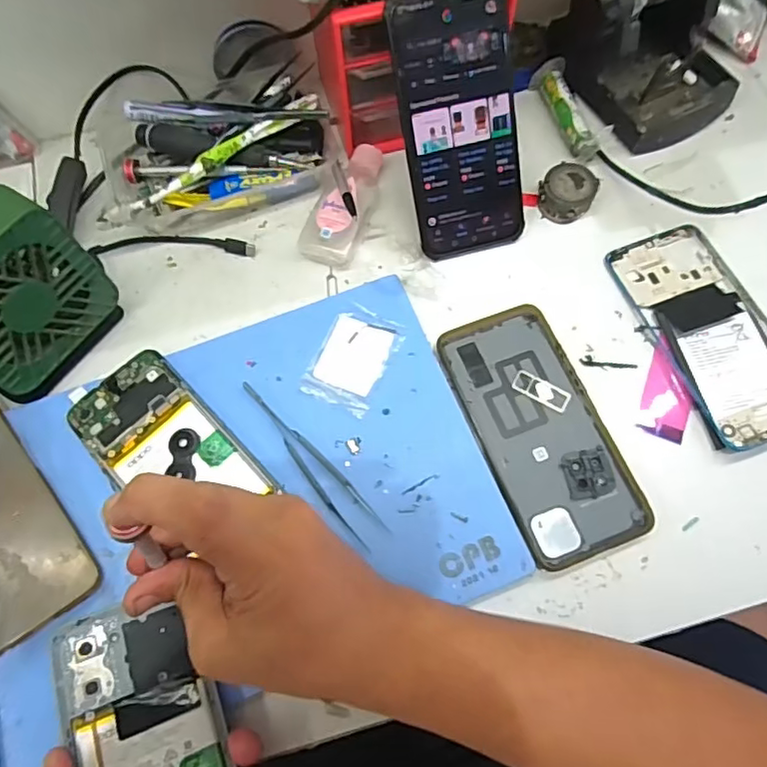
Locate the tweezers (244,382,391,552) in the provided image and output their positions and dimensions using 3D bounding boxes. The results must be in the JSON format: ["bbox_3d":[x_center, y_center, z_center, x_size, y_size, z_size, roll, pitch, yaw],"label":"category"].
[{"bbox_3d":[-0.048,0.047,0.362,0.020,0.004,0.131,-39,73,-14],"label":"tweezers"}]

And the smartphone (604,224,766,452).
[{"bbox_3d":[0.223,-0.037,0.395,0.074,0.012,0.162,-18,69,-7],"label":"smartphone"}]

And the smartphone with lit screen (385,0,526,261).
[{"bbox_3d":[0.052,-0.170,0.389,0.076,0.164,0.007,-16,28,-6],"label":"smartphone with lit screen"}]

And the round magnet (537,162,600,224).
[{"bbox_3d":[0.138,-0.144,0.433,0.040,0.020,0.040,0,68,0],"label":"round magnet"}]

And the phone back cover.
[{"bbox_3d":[0.100,0.028,0.373,0.078,0.005,0.165,-19,70,-7],"label":"phone back cover"}]

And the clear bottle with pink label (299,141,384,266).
[{"bbox_3d":[-0.030,-0.138,0.436,0.040,0.026,0.100,14,69,6],"label":"clear bottle with pink label"}]

